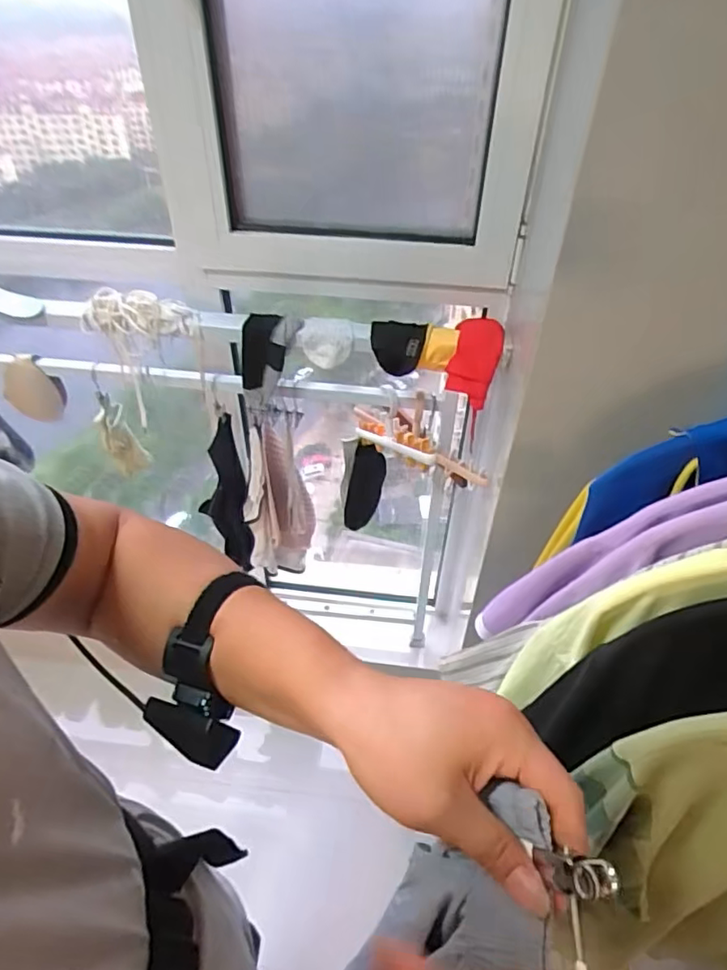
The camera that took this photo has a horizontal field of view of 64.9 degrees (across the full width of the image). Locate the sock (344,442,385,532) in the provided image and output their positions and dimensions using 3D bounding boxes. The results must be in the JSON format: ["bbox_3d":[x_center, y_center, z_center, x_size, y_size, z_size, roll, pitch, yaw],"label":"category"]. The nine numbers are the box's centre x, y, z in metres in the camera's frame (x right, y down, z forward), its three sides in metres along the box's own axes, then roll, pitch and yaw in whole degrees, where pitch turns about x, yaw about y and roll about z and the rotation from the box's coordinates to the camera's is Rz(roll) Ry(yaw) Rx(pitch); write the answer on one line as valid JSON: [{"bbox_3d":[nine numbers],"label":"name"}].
[{"bbox_3d":[0.002,0.013,1.294,0.086,0.244,0.026,4,43,4],"label":"sock"}]

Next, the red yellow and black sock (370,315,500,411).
[{"bbox_3d":[0.122,-0.228,0.977,0.210,0.078,0.134,12,44,12],"label":"red yellow and black sock"}]

